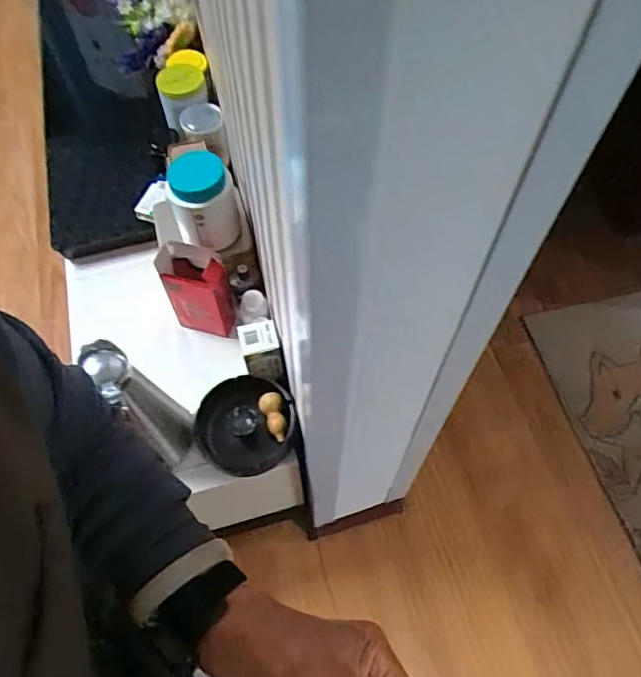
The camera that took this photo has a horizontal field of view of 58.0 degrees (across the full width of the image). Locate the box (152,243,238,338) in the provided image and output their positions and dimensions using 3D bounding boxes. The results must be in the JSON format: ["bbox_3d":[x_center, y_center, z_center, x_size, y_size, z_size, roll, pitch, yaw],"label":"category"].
[{"bbox_3d":[-0.237,-0.094,1.120,0.118,0.207,0.070,12,61,6],"label":"box"}]

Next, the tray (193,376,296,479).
[{"bbox_3d":[-0.135,0.159,1.054,0.169,0.057,0.169,0,61,0],"label":"tray"}]

